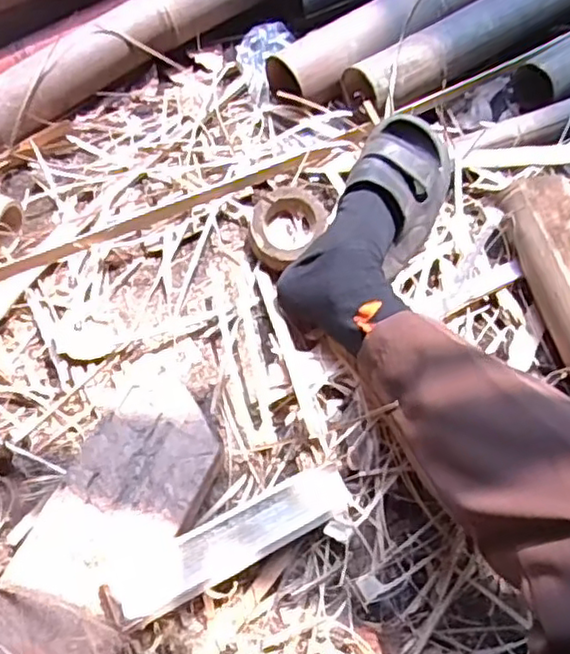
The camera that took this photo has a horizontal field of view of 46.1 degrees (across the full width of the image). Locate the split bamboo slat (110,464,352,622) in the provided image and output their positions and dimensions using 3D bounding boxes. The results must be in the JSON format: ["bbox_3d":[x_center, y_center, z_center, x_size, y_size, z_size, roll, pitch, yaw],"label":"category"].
[{"bbox_3d":[-0.041,0.186,0.589,0.218,0.017,0.050,-22,83,-24],"label":"split bamboo slat"}]

